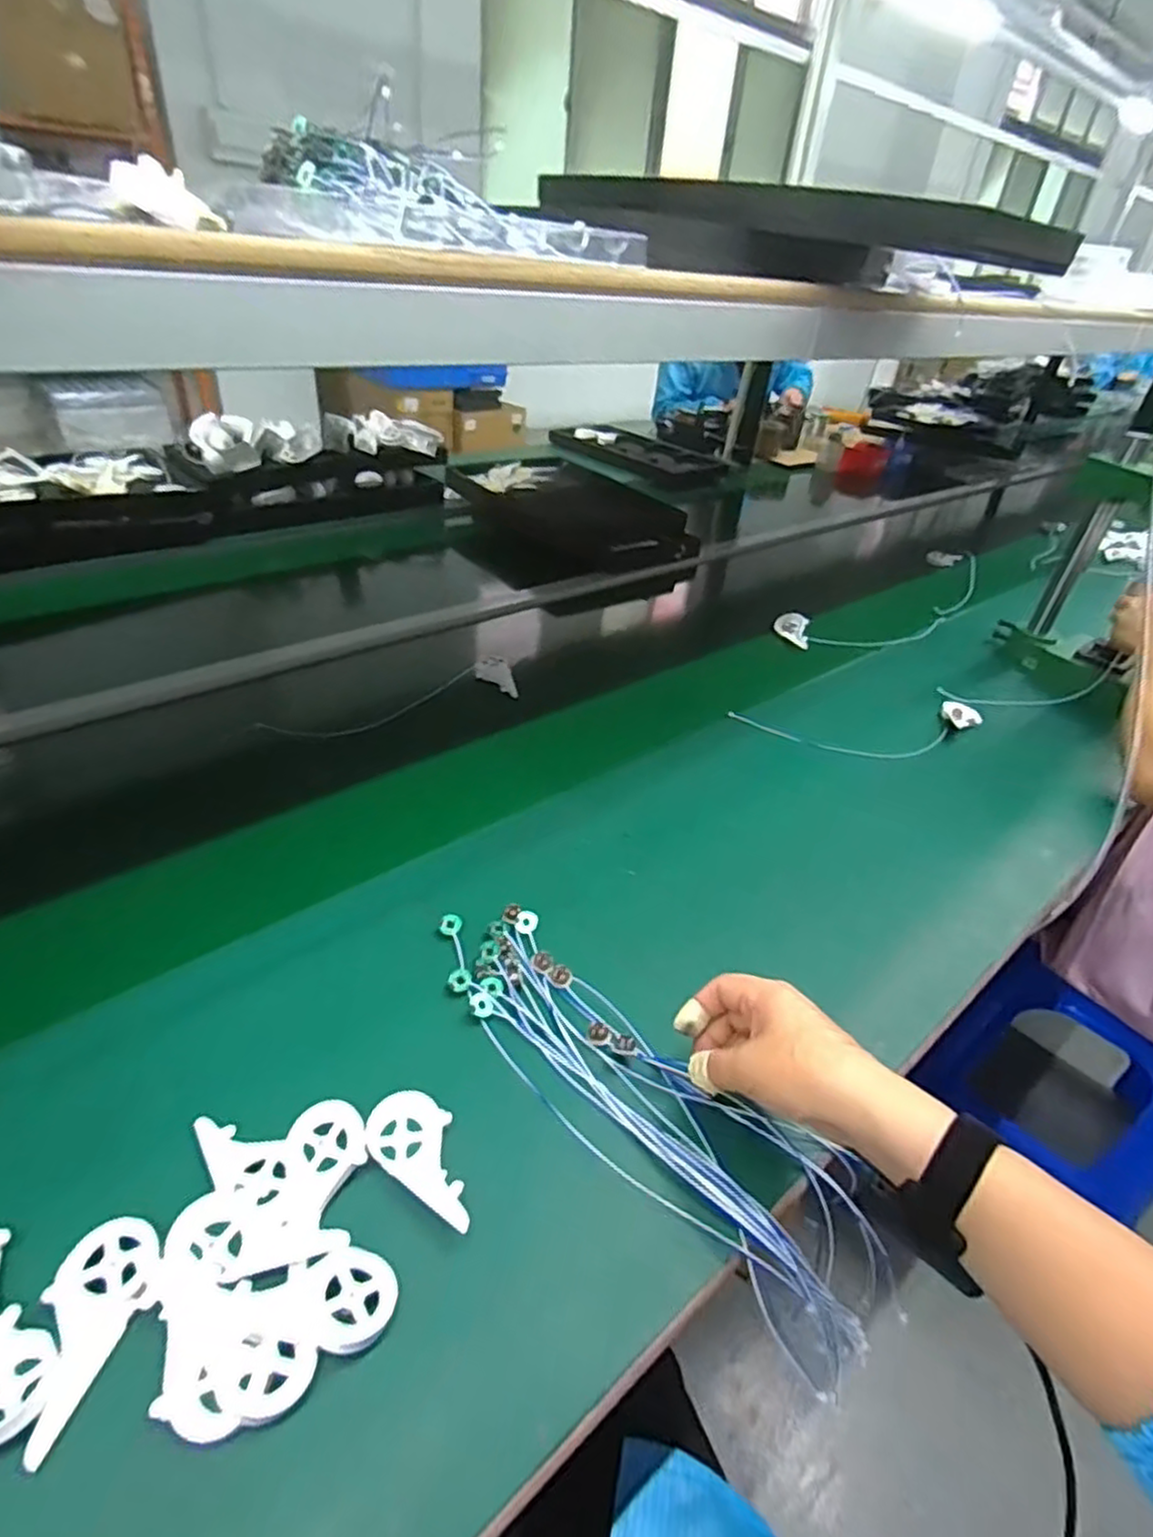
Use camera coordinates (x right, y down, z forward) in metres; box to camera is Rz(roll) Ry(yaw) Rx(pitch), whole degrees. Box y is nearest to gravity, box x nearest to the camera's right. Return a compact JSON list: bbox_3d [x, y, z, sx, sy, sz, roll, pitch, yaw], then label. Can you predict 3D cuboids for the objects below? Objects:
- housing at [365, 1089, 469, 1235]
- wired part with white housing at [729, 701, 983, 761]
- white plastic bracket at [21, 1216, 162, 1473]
[{"bbox_3d":[-0.089,0.236,0.430,0.094,0.022,0.047,29,42,27],"label":"housing"},{"bbox_3d":[0.368,-0.049,0.894,0.331,0.025,0.099,-3,37,-12],"label":"wired part with white housing"},{"bbox_3d":[-0.249,0.275,0.352,0.049,0.008,0.090,15,37,11],"label":"white plastic bracket"}]

